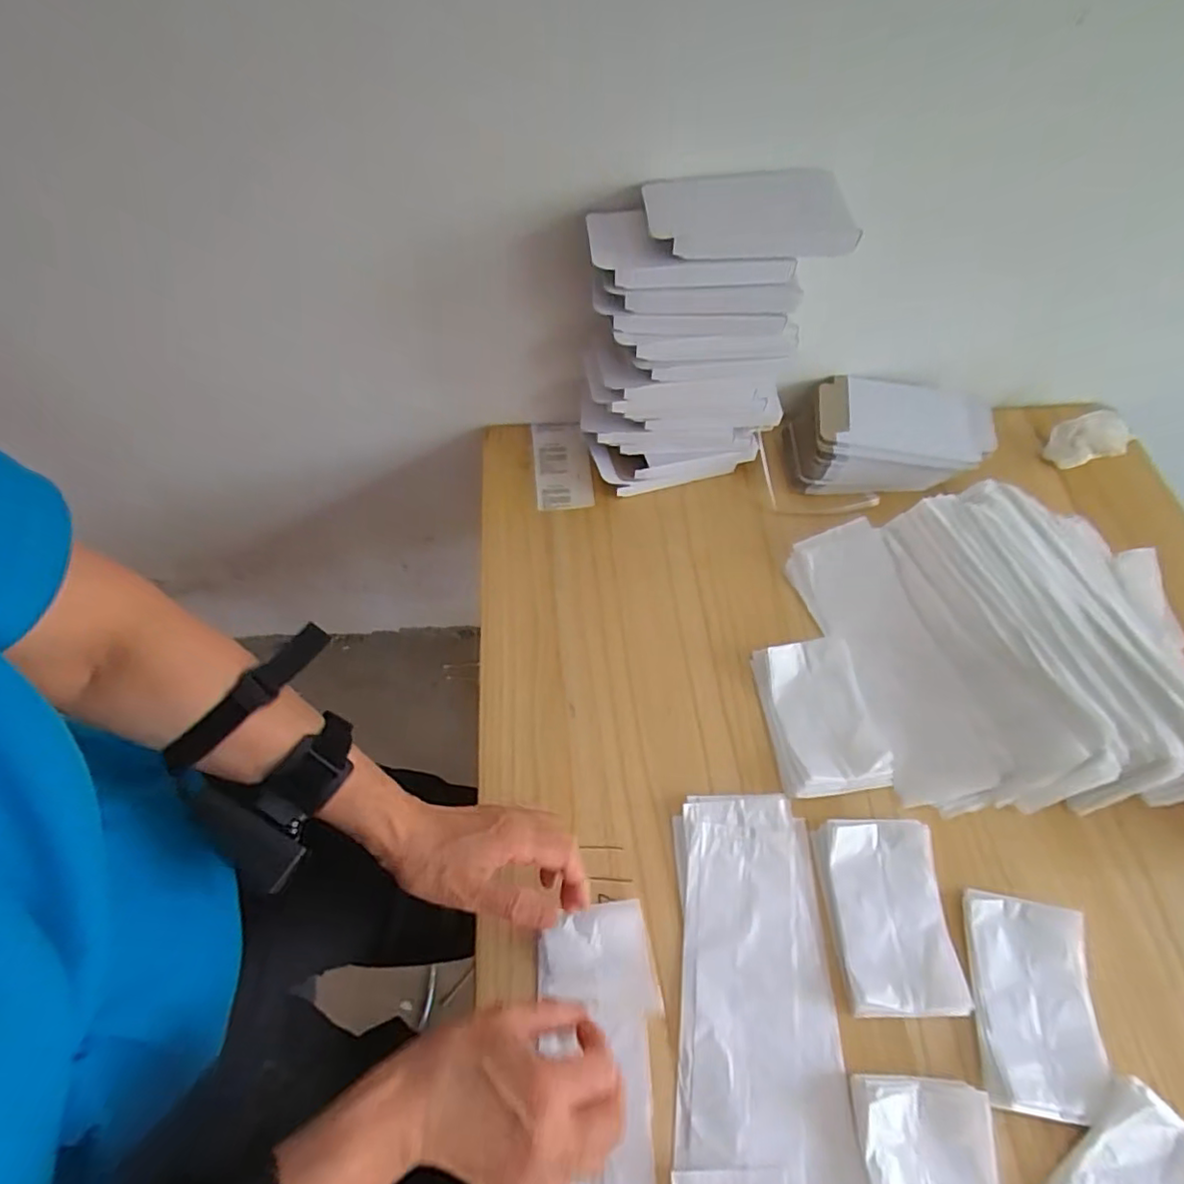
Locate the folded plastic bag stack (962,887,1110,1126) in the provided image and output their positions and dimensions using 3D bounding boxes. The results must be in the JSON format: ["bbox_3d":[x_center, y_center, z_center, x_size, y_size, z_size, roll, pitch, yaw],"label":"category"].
[{"bbox_3d":[0.318,0.294,0.437,0.083,0.016,0.130,10,60,5],"label":"folded plastic bag stack"}]

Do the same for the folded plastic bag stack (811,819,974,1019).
[{"bbox_3d":[0.225,0.242,0.459,0.084,0.013,0.129,1,59,0],"label":"folded plastic bag stack"}]

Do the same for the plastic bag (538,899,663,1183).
[{"bbox_3d":[0.004,0.342,0.397,0.080,0.012,0.239,0,60,1],"label":"plastic bag"}]

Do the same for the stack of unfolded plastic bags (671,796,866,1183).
[{"bbox_3d":[0.117,0.283,0.440,0.114,0.009,0.255,2,59,0],"label":"stack of unfolded plastic bags"}]

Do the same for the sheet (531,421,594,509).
[{"bbox_3d":[-0.034,-0.145,0.690,0.063,0.010,0.122,-5,60,-4],"label":"sheet"}]

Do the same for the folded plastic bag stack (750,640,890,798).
[{"bbox_3d":[0.203,0.107,0.536,0.092,0.019,0.132,-6,60,-4],"label":"folded plastic bag stack"}]

